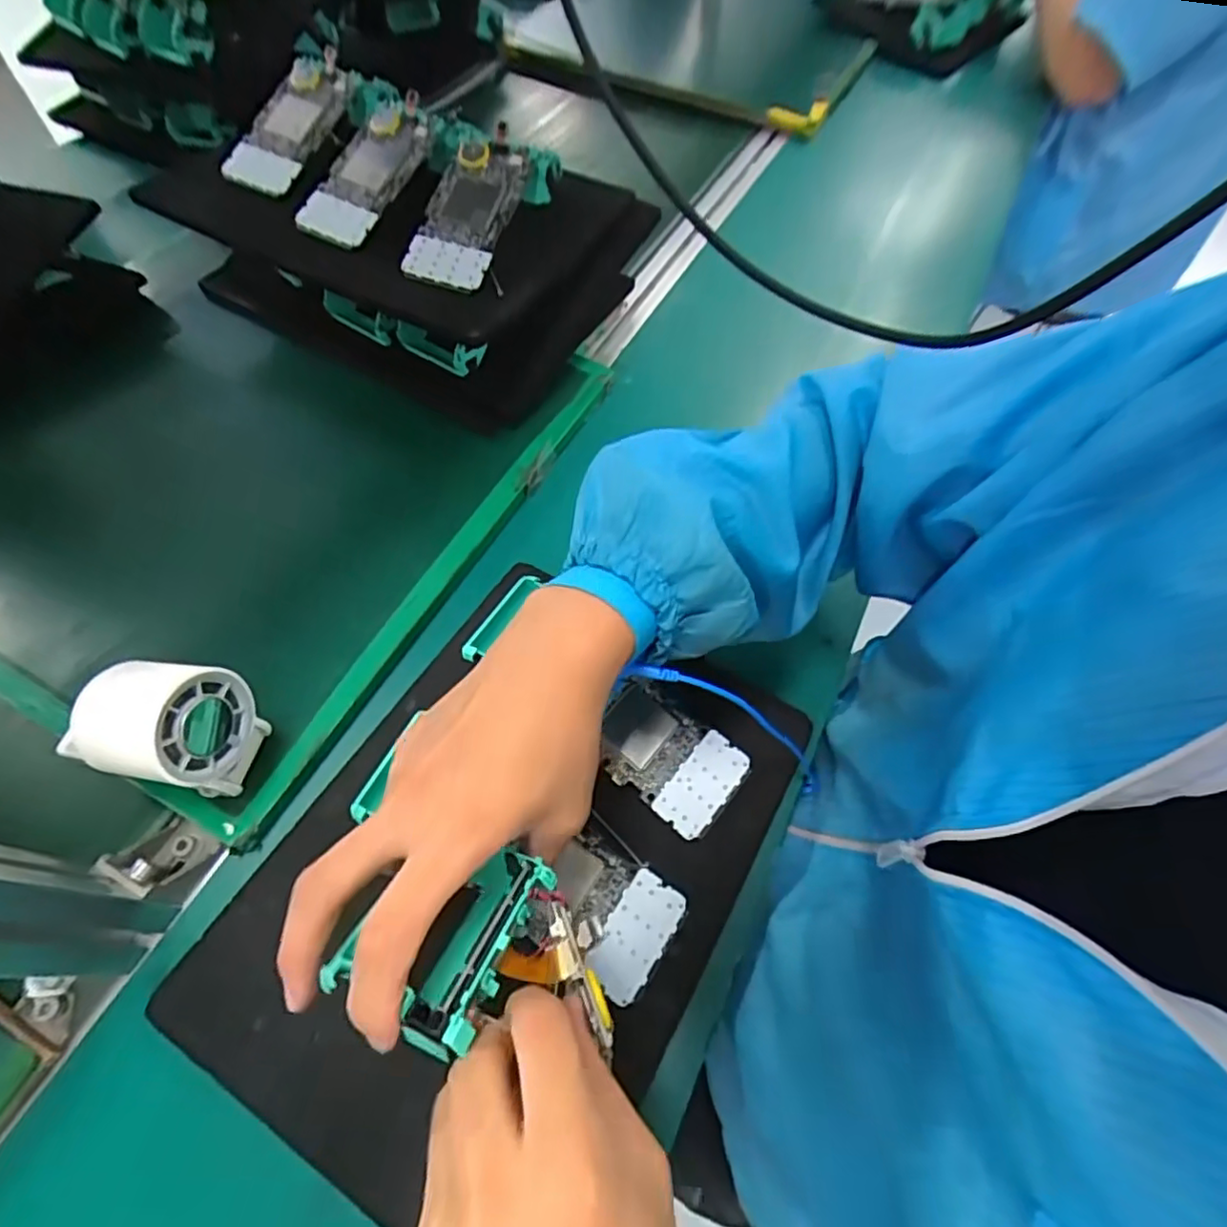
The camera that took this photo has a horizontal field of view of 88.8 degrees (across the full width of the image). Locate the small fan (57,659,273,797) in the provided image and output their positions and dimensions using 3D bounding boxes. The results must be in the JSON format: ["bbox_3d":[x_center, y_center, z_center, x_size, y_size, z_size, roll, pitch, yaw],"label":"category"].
[{"bbox_3d":[-0.241,0.067,0.351,0.071,0.095,0.066,14,61,5],"label":"small fan"}]

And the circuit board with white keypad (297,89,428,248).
[{"bbox_3d":[-0.198,-0.355,0.503,0.065,0.016,0.133,27,83,11],"label":"circuit board with white keypad"}]

